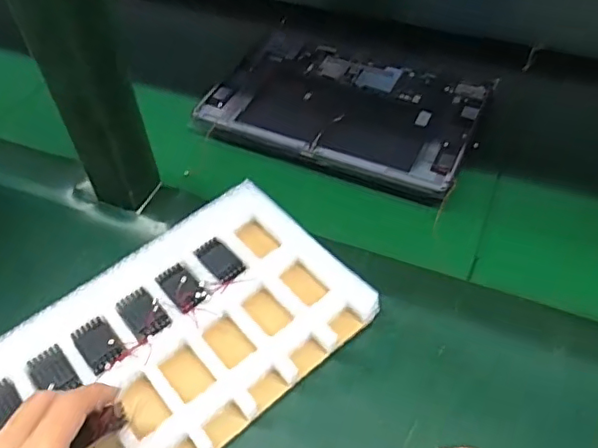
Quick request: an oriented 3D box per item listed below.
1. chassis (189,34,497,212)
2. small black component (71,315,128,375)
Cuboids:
[{"bbox_3d":[0.042,-0.114,0.544,0.250,0.010,0.173,20,56,18],"label":"chassis"},{"bbox_3d":[-0.138,0.080,0.388,0.027,0.009,0.044,-39,48,-18],"label":"small black component"}]

